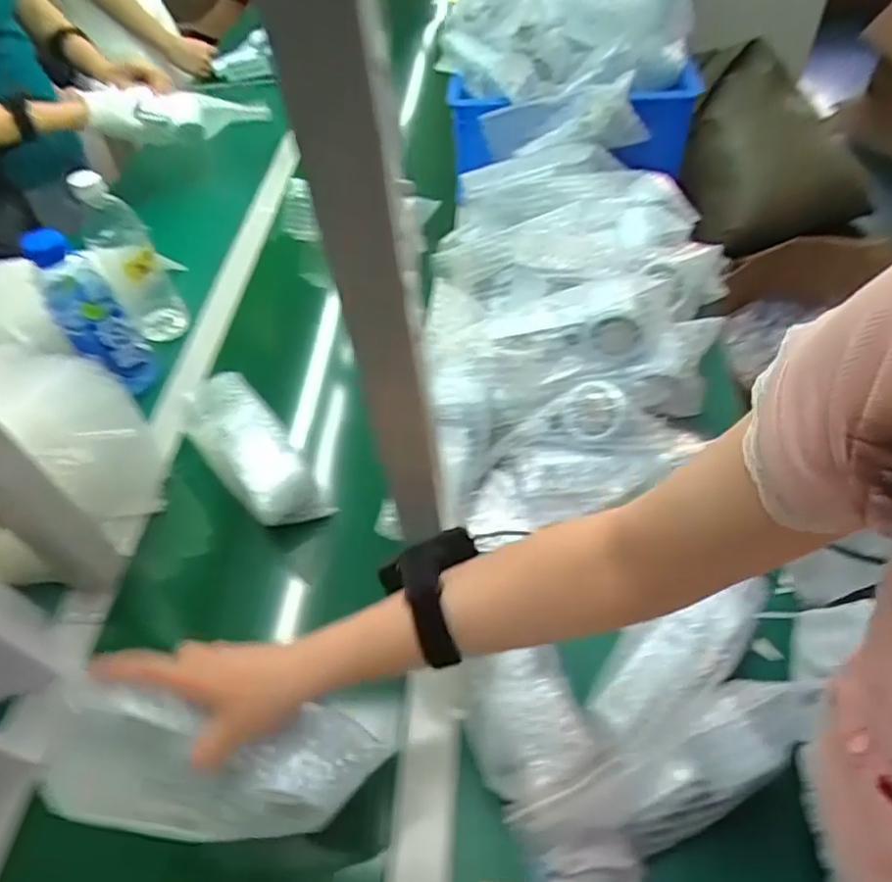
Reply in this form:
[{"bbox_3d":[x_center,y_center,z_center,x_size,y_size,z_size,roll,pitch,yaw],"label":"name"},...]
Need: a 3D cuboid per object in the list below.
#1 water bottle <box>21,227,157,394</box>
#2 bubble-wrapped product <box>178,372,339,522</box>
[{"bbox_3d":[-0.421,-0.152,0.765,0.070,0.201,0.082,-32,54,-19],"label":"water bottle"},{"bbox_3d":[-0.215,0.007,0.701,0.081,0.061,0.208,-34,55,-20],"label":"bubble-wrapped product"}]

